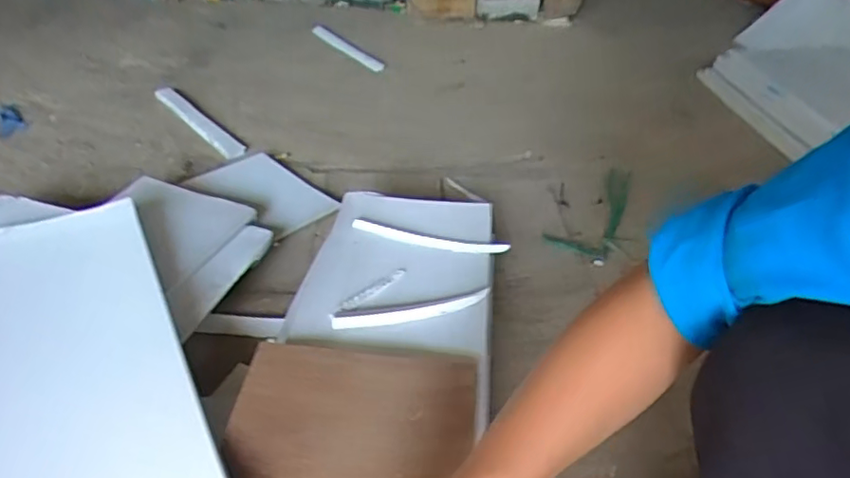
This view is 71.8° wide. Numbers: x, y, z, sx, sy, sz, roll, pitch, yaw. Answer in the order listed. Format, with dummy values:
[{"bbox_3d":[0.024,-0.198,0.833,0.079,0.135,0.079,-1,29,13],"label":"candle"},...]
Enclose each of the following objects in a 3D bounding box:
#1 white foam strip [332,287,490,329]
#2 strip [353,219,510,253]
[{"bbox_3d":[-0.015,0.081,0.671,0.181,0.017,0.025,-7,41,-13],"label":"white foam strip"},{"bbox_3d":[0.005,-0.001,0.777,0.208,0.018,0.021,12,40,10],"label":"strip"}]

